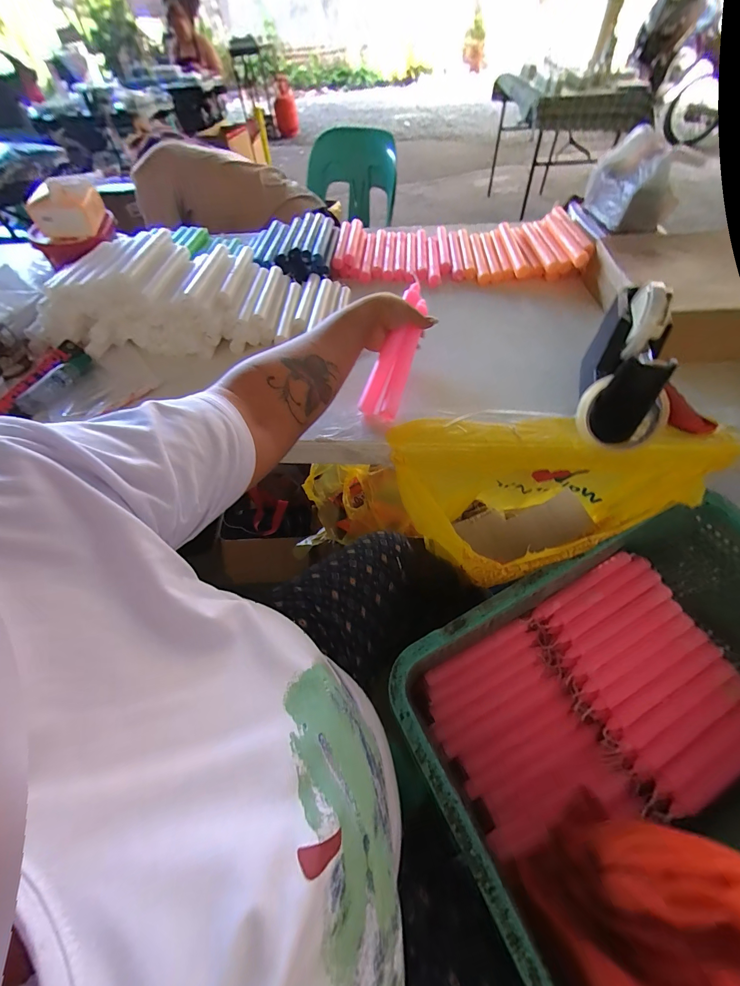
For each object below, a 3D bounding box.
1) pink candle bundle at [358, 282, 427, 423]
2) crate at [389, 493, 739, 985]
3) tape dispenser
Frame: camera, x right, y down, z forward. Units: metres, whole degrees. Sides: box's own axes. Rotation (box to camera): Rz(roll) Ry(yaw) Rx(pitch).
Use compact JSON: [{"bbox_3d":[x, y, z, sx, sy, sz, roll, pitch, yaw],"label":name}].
[{"bbox_3d":[0.040,-0.195,0.492,0.048,0.036,0.207,16,78,15],"label":"pink candle bundle"},{"bbox_3d":[0.339,0.277,0.466,0.546,0.239,0.352,-24,57,-12],"label":"crate"},{"bbox_3d":[0.297,-0.144,0.397,0.090,0.087,0.187,7,96,9],"label":"tape dispenser"}]

